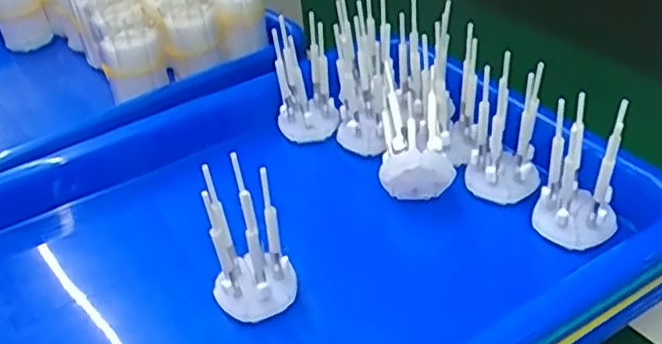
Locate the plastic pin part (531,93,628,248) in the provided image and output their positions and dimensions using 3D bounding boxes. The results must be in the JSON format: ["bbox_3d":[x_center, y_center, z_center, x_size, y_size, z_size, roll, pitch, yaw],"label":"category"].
[{"bbox_3d":[0.120,0.000,0.325,0.037,0.065,0.033,9,39,18],"label":"plastic pin part"}]

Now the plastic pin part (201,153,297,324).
[{"bbox_3d":[-0.038,0.030,0.308,0.036,0.077,0.032,-13,38,-10],"label":"plastic pin part"}]

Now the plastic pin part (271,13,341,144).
[{"bbox_3d":[-0.016,-0.056,0.416,0.035,0.070,0.029,-4,37,2],"label":"plastic pin part"}]

